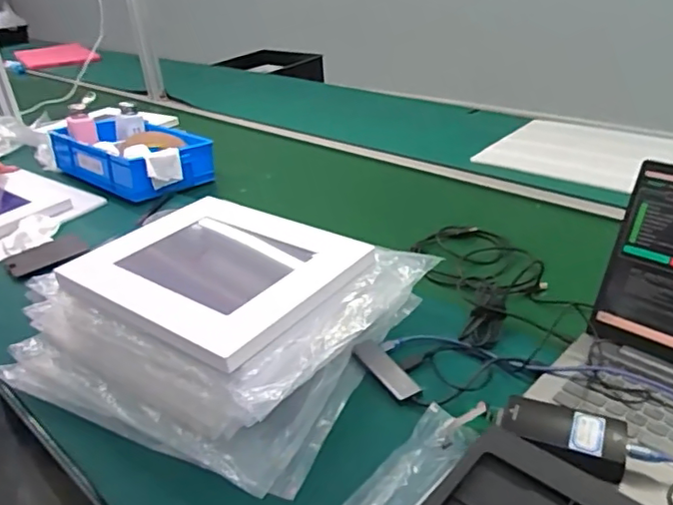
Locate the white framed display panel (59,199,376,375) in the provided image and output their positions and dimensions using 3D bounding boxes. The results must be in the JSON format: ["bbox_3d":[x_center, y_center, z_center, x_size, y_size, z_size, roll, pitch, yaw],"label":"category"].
[{"bbox_3d":[-0.147,0.012,0.698,0.310,0.025,0.240,19,37,35],"label":"white framed display panel"}]

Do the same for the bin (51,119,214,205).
[{"bbox_3d":[-0.462,-0.215,1.247,0.431,0.082,0.180,20,37,36],"label":"bin"}]

